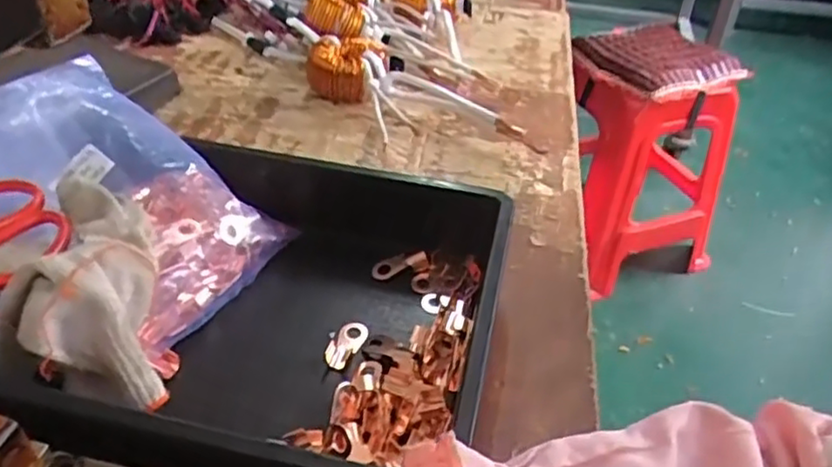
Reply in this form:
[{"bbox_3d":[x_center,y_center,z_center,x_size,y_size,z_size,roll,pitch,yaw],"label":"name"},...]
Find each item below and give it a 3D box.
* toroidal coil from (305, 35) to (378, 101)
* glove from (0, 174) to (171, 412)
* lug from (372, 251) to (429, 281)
[{"bbox_3d":[-0.082,-0.178,0.722,0.069,0.056,0.074,2,39,-2],"label":"toroidal coil"},{"bbox_3d":[-0.201,0.031,0.399,0.095,0.065,0.163,-15,42,-22],"label":"glove"},{"bbox_3d":[-0.012,0.024,0.514,0.043,0.013,0.015,-14,39,7],"label":"lug"}]

